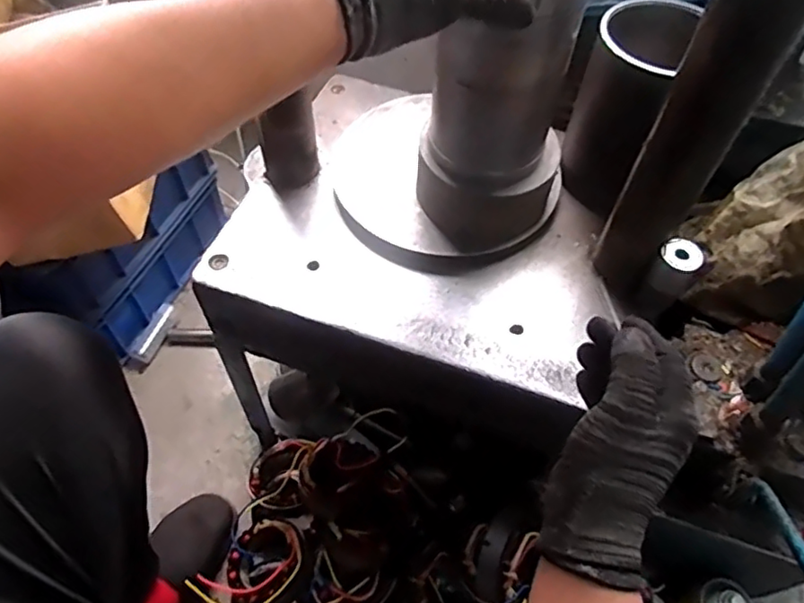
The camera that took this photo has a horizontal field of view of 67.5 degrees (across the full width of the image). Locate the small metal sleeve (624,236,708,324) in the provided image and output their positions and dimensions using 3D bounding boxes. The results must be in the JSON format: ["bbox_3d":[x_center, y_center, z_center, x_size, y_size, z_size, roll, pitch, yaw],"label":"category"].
[{"bbox_3d":[0.263,-0.021,0.608,0.045,0.082,0.045,-36,64,-23],"label":"small metal sleeve"}]

